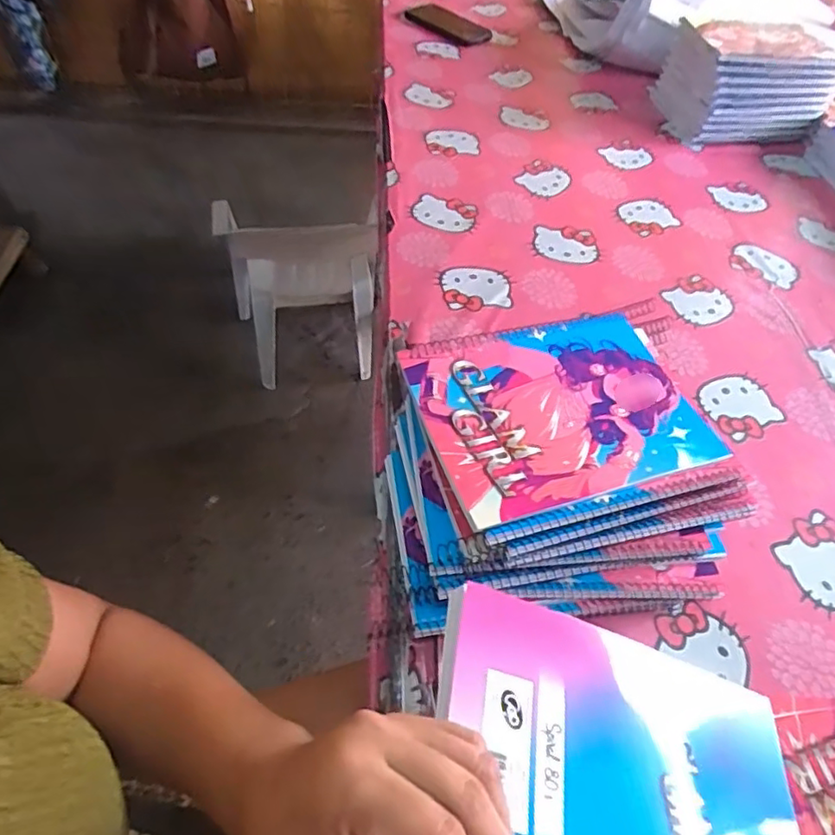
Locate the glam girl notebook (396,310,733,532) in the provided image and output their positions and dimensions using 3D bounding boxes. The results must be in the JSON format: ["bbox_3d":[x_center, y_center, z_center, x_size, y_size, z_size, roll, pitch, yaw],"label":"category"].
[{"bbox_3d":[0.102,-0.010,0.437,0.199,0.017,0.150,-17,55,-18],"label":"glam girl notebook"}]

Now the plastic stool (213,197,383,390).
[{"bbox_3d":[-0.295,-0.336,1.541,0.363,0.513,0.307,-7,53,-11],"label":"plastic stool"}]

